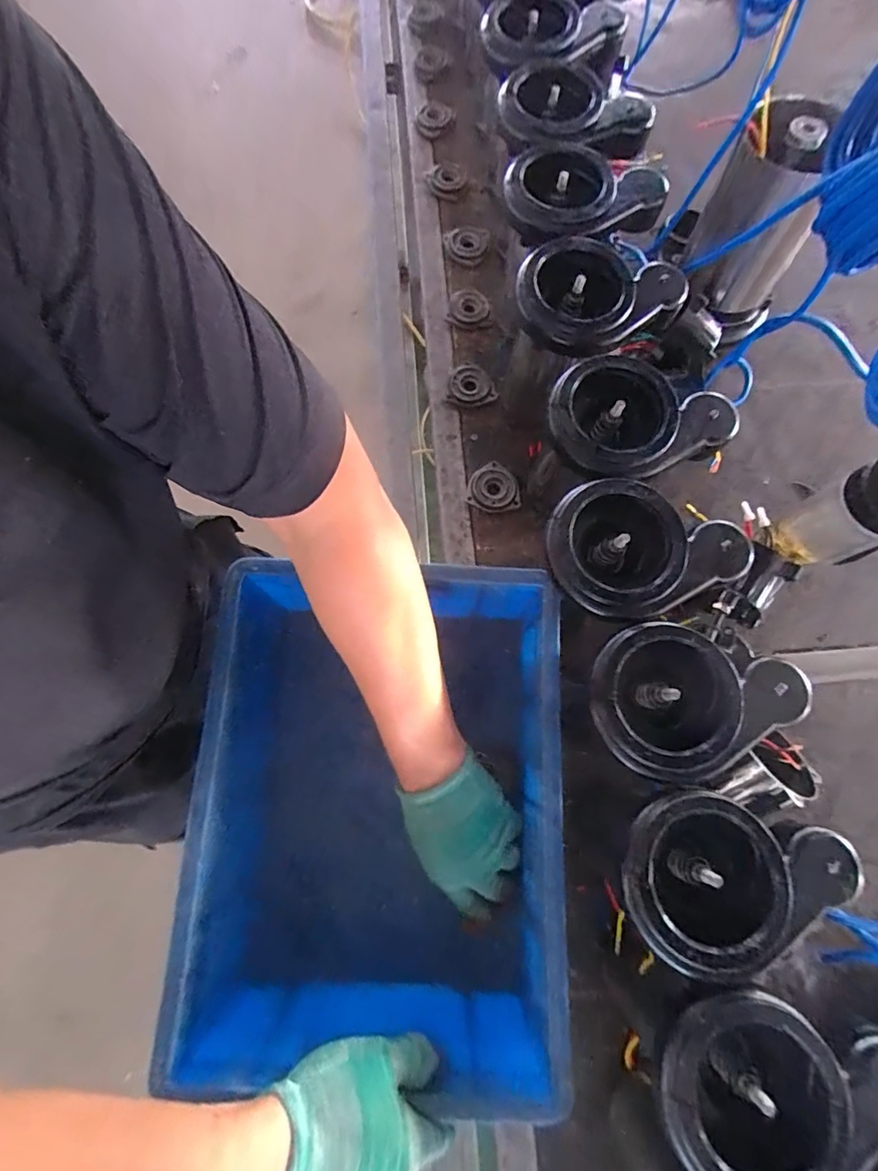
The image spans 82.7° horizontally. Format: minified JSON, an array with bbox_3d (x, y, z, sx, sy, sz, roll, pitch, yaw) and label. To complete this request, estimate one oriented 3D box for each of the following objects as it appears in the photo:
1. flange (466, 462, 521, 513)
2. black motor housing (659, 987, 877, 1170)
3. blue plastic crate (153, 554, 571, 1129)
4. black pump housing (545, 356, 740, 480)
[{"bbox_3d":[0.070,-0.122,0.624,0.064,0.014,0.061,0,75,-1],"label":"flange"},{"bbox_3d":[0.231,0.343,0.342,0.162,0.057,0.117,17,75,3],"label":"black motor housing"},{"bbox_3d":[-0.060,0.196,0.474,0.313,0.171,0.391,2,74,0],"label":"blue plastic crate"},{"bbox_3d":[0.186,-0.147,0.465,0.166,0.051,0.111,12,75,2],"label":"black pump housing"}]

